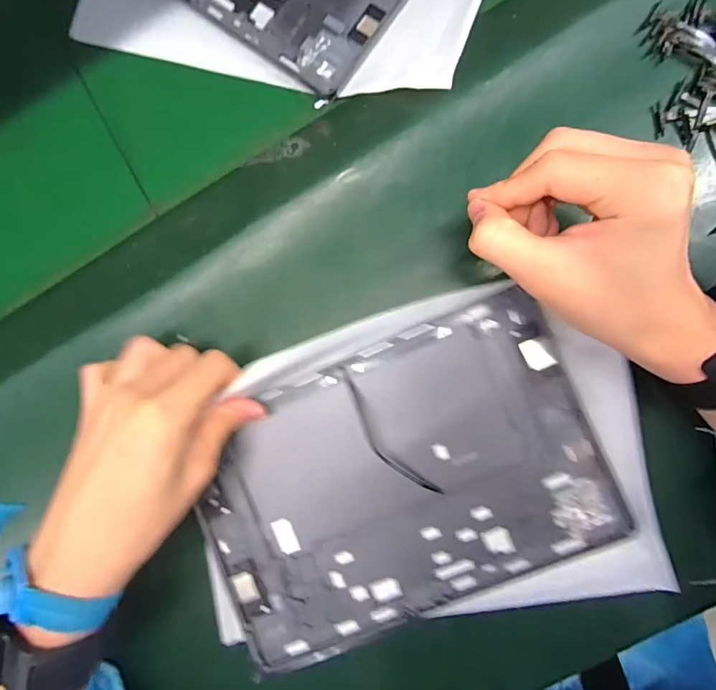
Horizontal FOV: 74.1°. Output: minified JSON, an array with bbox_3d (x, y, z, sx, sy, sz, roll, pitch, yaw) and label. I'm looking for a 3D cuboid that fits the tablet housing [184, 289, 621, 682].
[{"bbox_3d":[0.024,0.089,0.306,0.251,0.012,0.164,-24,87,6],"label":"tablet housing"}]

